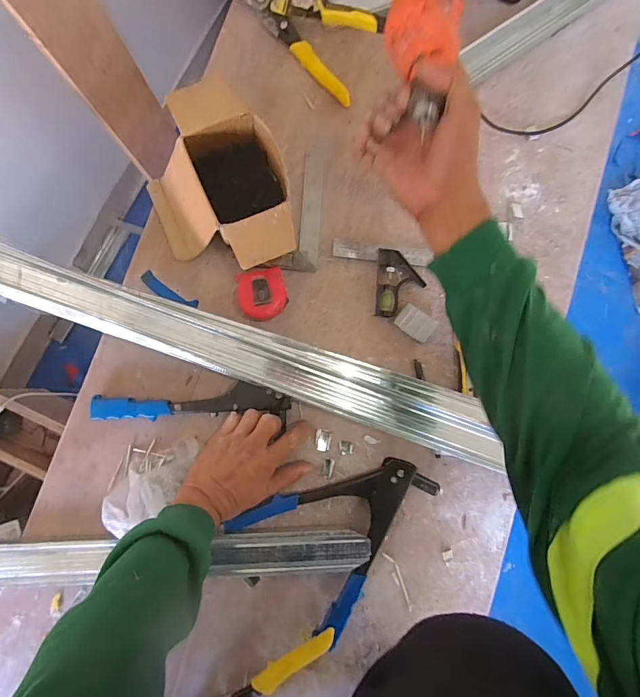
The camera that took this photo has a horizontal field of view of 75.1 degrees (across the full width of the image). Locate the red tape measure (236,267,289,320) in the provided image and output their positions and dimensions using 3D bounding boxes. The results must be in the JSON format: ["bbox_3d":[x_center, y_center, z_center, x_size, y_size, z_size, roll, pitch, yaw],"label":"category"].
[{"bbox_3d":[-0.077,-0.070,0.548,0.065,0.046,0.071,-9,86,-7],"label":"red tape measure"}]

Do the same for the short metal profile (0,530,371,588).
[{"bbox_3d":[-0.222,0.261,0.516,0.563,0.029,0.057,0,84,-6],"label":"short metal profile"}]

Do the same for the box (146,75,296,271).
[{"bbox_3d":[-0.127,-0.192,0.530,0.170,0.093,0.202,-21,87,-7],"label":"box"}]

